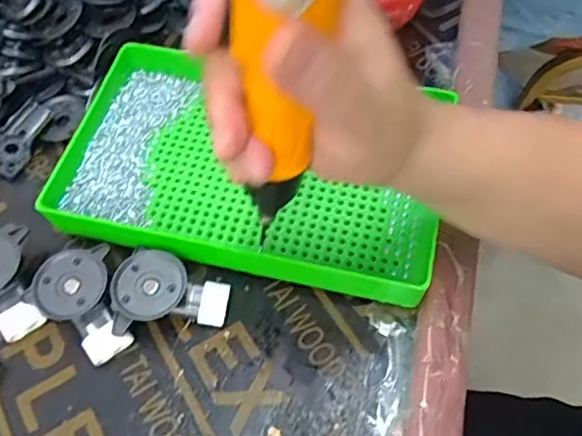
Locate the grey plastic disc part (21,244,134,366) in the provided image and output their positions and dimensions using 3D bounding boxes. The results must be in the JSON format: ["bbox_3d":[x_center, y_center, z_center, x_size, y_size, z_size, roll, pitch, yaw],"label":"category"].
[{"bbox_3d":[-0.126,0.055,0.352,0.051,0.031,0.064,-27,62,-12],"label":"grey plastic disc part"}]

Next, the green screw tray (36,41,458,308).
[{"bbox_3d":[-0.026,-0.035,0.393,0.251,0.040,0.156,12,61,10],"label":"green screw tray"}]

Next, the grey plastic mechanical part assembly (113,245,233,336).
[{"bbox_3d":[-0.074,0.044,0.357,0.066,0.028,0.047,-8,59,-2],"label":"grey plastic mechanical part assembly"}]

